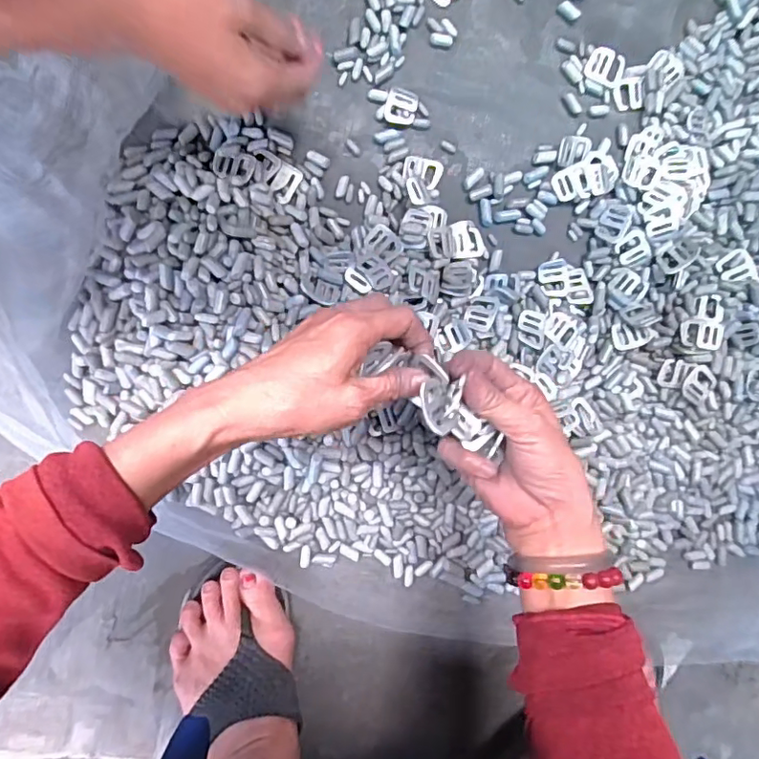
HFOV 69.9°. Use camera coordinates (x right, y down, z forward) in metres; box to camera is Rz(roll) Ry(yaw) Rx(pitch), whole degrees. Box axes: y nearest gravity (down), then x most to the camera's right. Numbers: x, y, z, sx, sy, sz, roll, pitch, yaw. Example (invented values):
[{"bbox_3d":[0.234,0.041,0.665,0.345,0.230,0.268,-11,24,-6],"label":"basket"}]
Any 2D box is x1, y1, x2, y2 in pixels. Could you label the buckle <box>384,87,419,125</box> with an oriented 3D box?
[{"bbox_3d":[0.018,-0.233,0.464,0.027,0.010,0.030,12,103,-15],"label":"buckle"}]

